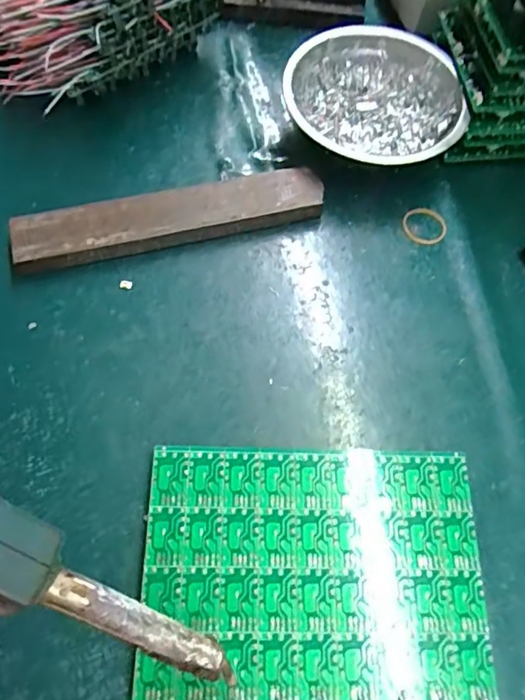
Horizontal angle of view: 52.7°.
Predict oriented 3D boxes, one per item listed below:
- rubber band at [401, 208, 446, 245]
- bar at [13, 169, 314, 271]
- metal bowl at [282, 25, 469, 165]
[{"bbox_3d":[0.112,-0.086,0.366,0.030,0.004,0.029,7,66,1],"label":"rubber band"},{"bbox_3d":[-0.059,-0.088,0.351,0.200,0.024,0.035,-15,67,-9],"label":"bar"},{"bbox_3d":[0.089,-0.183,0.392,0.125,0.044,0.125,1,66,-2],"label":"metal bowl"}]

